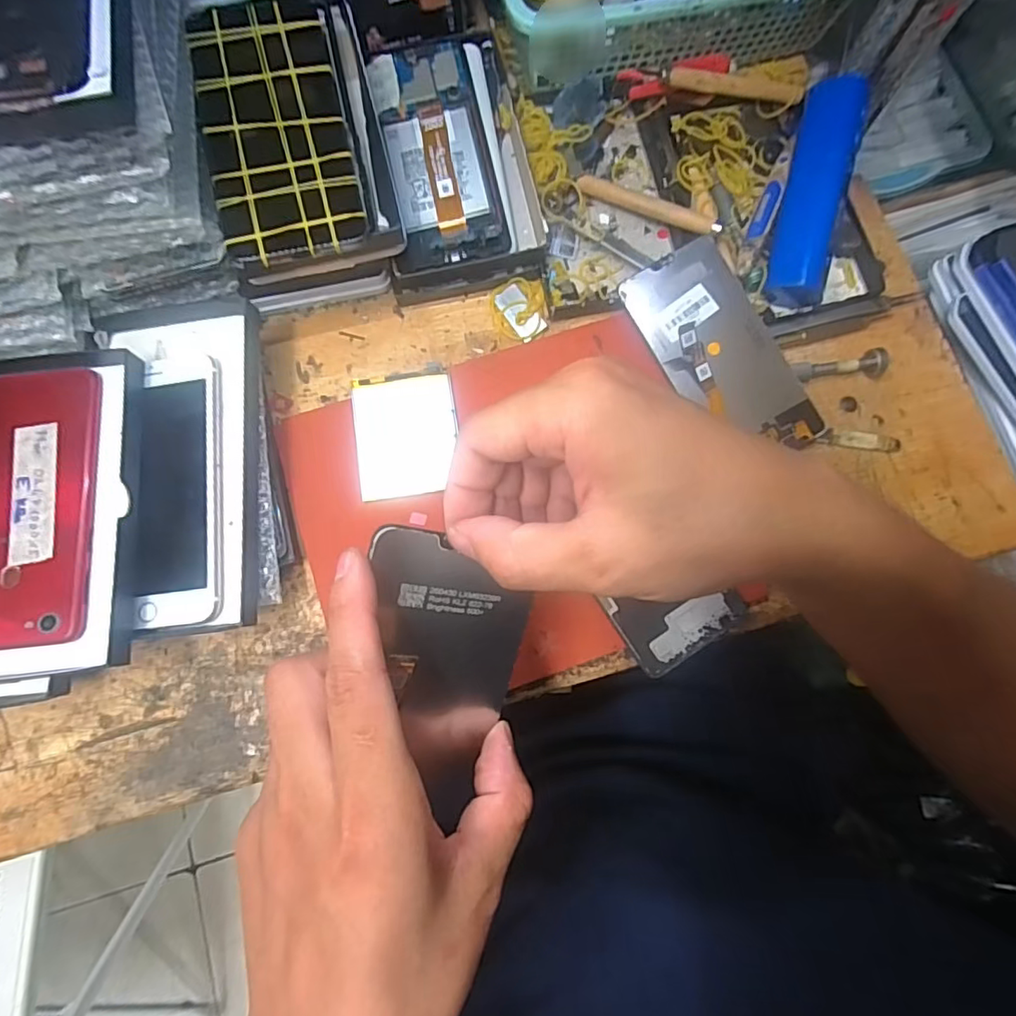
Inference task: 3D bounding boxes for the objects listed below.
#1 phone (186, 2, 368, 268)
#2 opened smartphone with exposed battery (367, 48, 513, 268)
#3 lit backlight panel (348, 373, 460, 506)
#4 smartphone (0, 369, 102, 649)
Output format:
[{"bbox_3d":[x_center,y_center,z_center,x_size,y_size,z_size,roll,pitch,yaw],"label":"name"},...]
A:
[{"bbox_3d":[-0.129,-0.211,0.314,0.074,0.015,0.154,-12,78,-4],"label":"phone"},{"bbox_3d":[-0.046,-0.234,0.370,0.070,0.013,0.153,-9,78,-3],"label":"opened smartphone with exposed battery"},{"bbox_3d":[-0.064,-0.048,0.357,0.062,0.006,0.080,-8,78,-3],"label":"lit backlight panel"},{"bbox_3d":[-0.267,-0.002,0.312,0.073,0.013,0.152,-6,78,-2],"label":"smartphone"}]

